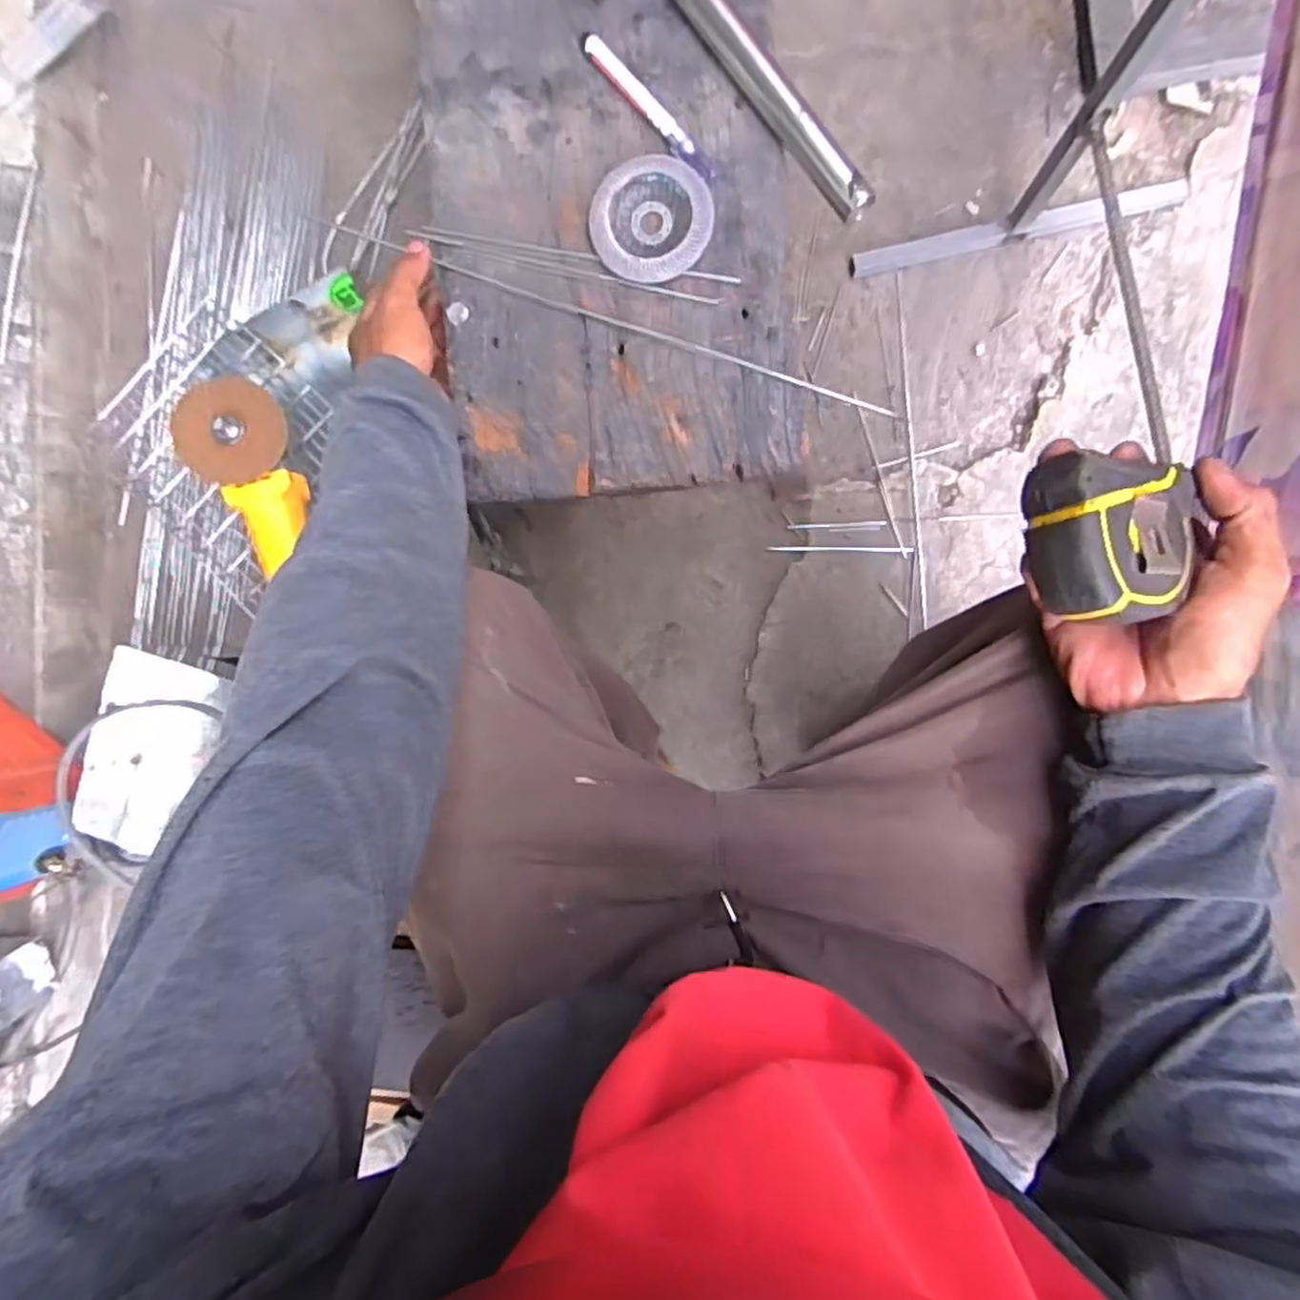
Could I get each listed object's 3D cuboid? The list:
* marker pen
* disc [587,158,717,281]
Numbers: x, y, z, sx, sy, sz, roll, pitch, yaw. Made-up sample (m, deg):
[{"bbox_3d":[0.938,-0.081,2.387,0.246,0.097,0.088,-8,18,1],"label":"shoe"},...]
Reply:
[{"bbox_3d":[-0.001,-0.371,0.477,0.015,0.008,0.132,-40,85,5],"label":"marker pen"},{"bbox_3d":[0.001,-0.294,0.478,0.080,0.012,0.078,5,90,7],"label":"disc"}]

